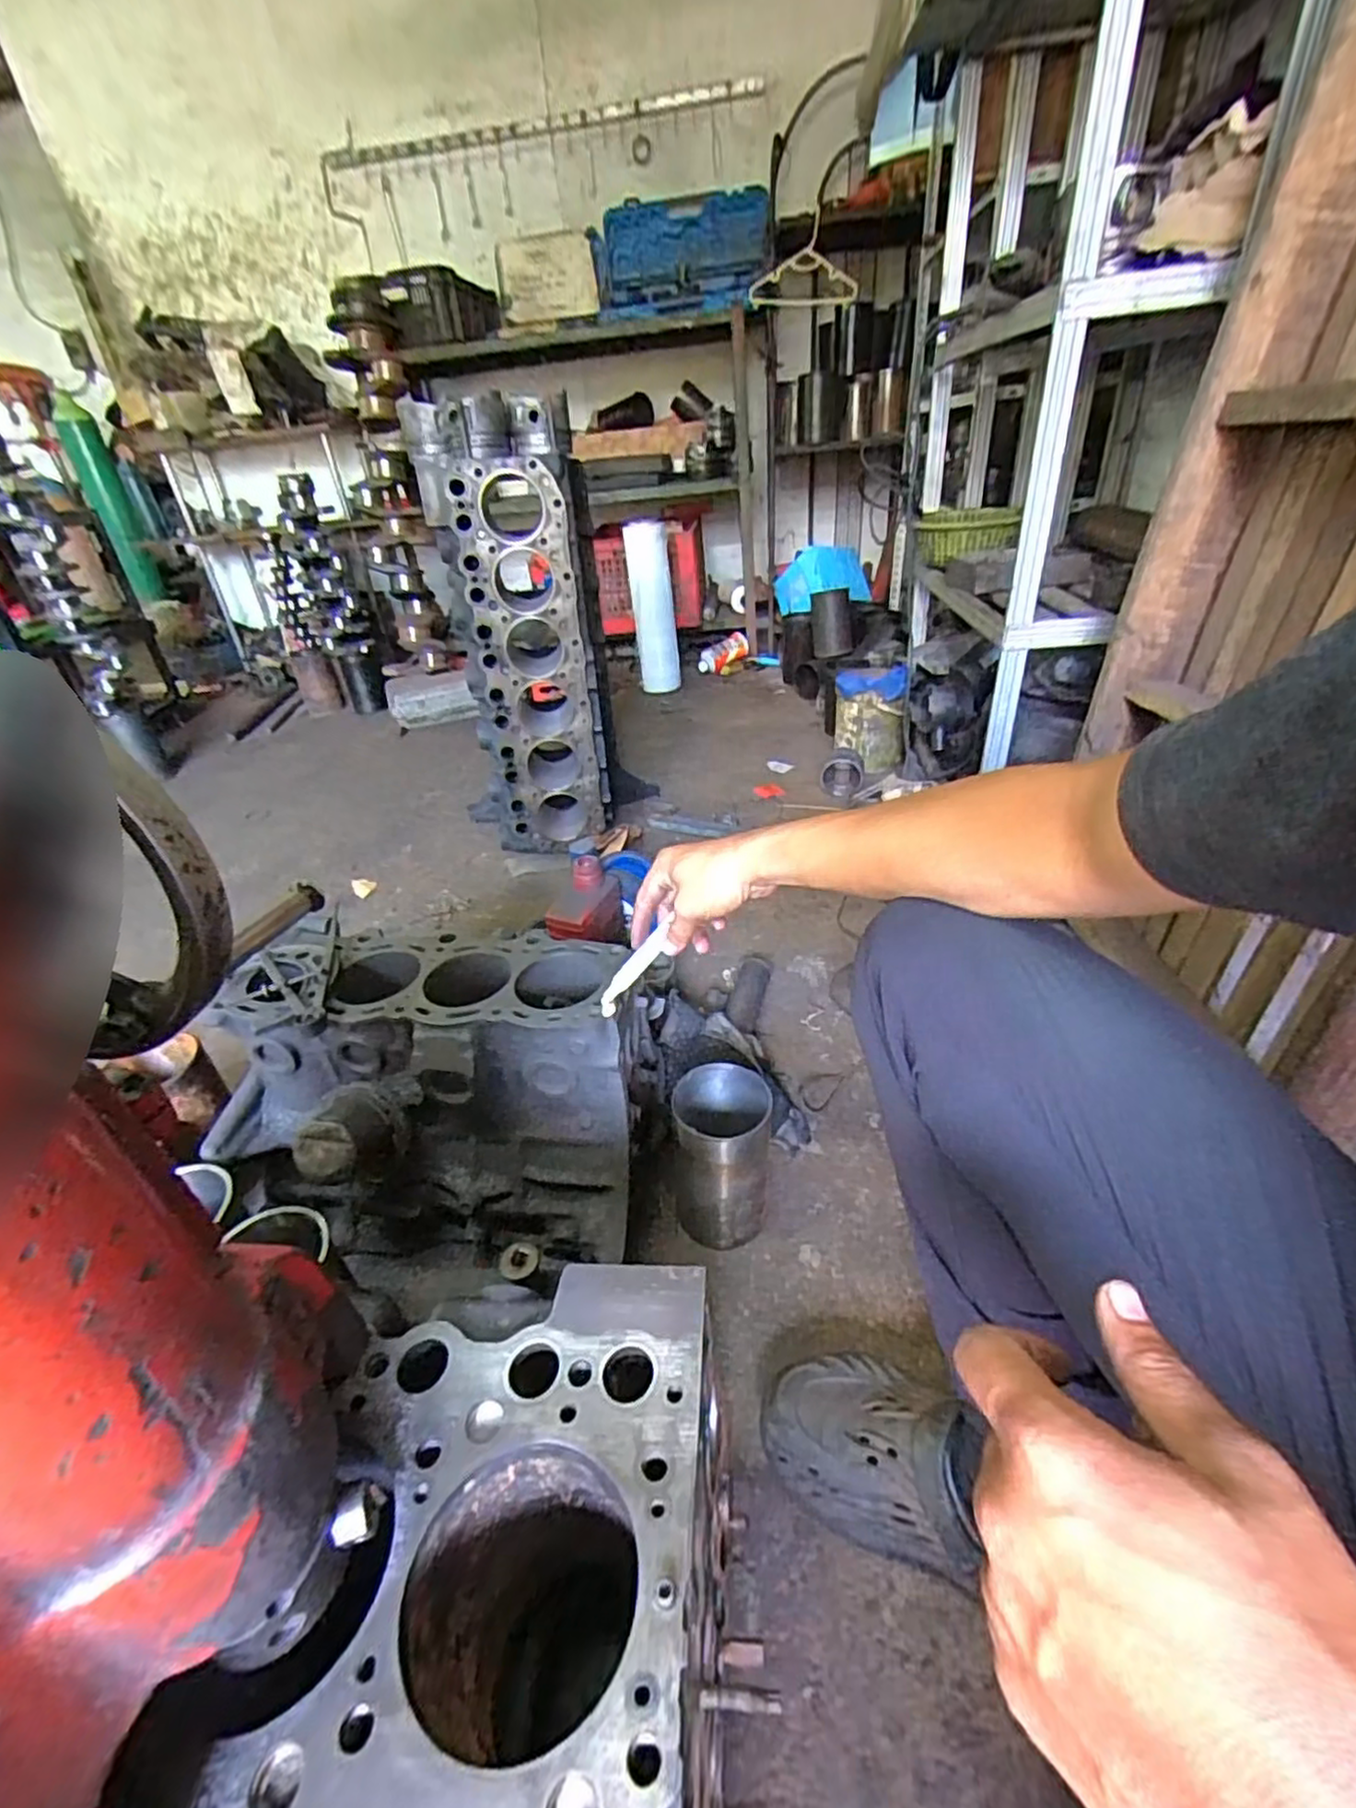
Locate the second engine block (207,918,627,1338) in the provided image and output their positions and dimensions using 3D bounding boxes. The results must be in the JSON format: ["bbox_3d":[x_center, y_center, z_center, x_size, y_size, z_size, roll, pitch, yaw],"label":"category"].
[{"bbox_3d":[-0.243,0.207,0.739,0.403,0.278,0.261,-1,34,6],"label":"second engine block"}]

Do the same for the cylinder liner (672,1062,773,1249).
[{"bbox_3d":[0.043,0.257,0.717,0.096,0.164,0.099,-4,34,2],"label":"cylinder liner"}]

